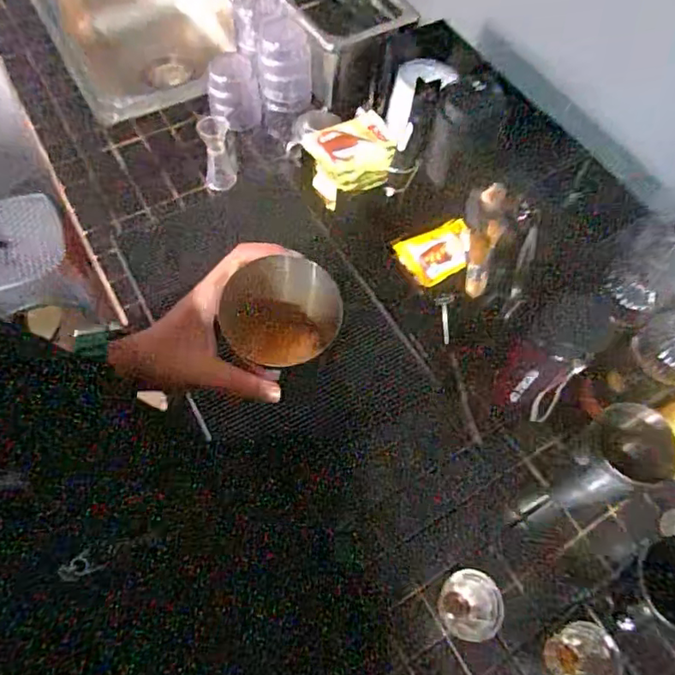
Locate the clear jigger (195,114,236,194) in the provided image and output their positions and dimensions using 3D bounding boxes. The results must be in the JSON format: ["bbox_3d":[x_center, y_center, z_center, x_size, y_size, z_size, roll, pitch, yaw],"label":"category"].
[{"bbox_3d":[-0.183,-0.276,0.823,0.047,0.116,0.037,-13,63,-10],"label":"clear jigger"}]

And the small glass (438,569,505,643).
[{"bbox_3d":[0.140,0.279,0.561,0.059,0.066,0.063,4,61,-2],"label":"small glass"}]

